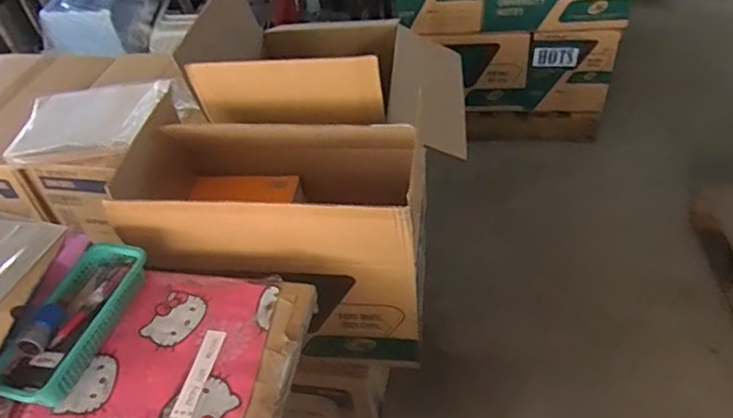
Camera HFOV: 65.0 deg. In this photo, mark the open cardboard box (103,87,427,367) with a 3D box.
[{"bbox_3d":[-0.134,0.052,1.003,0.453,0.391,0.275,1,44,9],"label":"open cardboard box"}]

